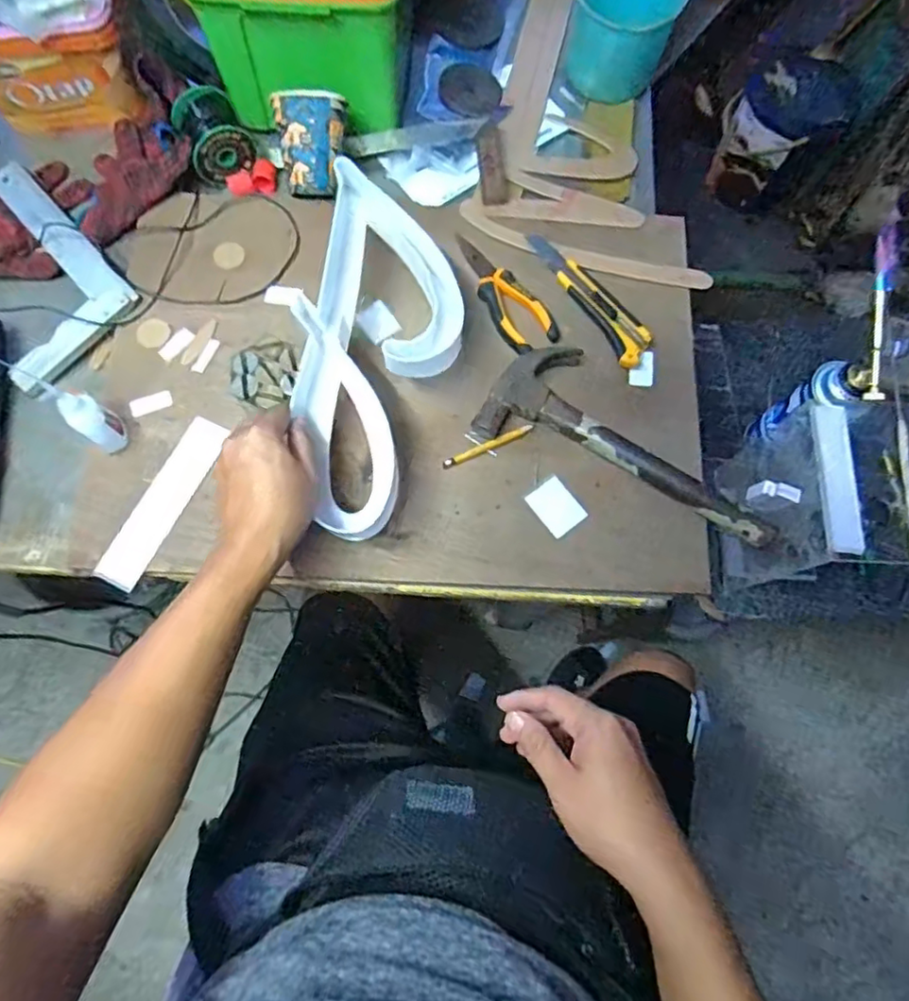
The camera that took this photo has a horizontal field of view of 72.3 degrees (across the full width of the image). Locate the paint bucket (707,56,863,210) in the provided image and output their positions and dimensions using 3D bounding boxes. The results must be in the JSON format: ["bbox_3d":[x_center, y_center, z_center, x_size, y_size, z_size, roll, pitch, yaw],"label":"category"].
[{"bbox_3d":[0.686,-0.798,1.342,0.210,0.189,0.218,0,75,0],"label":"paint bucket"}]

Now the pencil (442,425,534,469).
[{"bbox_3d":[0.032,-0.054,0.611,0.095,0.006,0.010,-23,77,-6],"label":"pencil"}]

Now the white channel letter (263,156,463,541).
[{"bbox_3d":[-0.079,-0.133,0.562,0.159,0.037,0.326,4,82,1],"label":"white channel letter"}]

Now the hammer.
[{"bbox_3d":[0.173,-0.063,0.598,0.286,0.025,0.112,24,76,6],"label":"hammer"}]

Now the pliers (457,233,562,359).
[{"bbox_3d":[0.048,-0.218,0.648,0.055,0.013,0.149,-33,78,-8],"label":"pliers"}]

